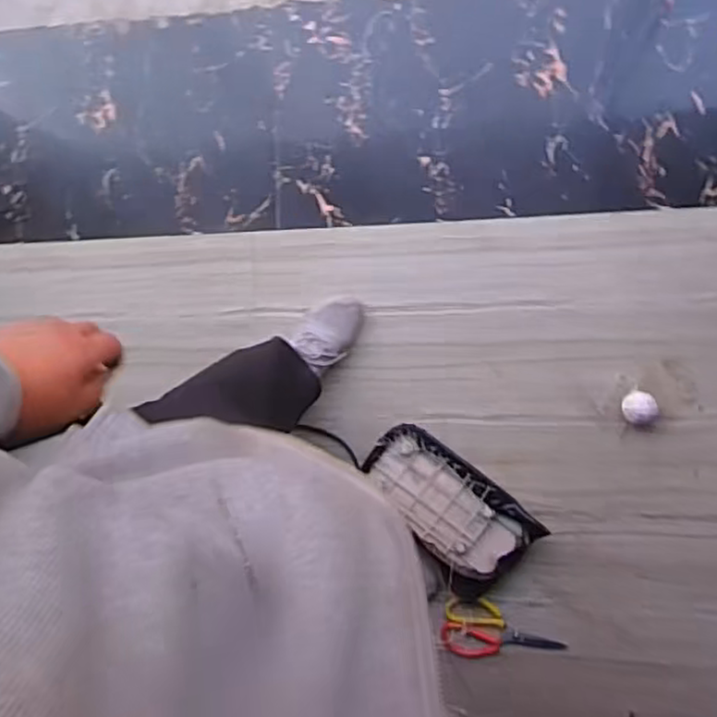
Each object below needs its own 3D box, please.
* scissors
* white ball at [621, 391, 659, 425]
[{"bbox_3d":[0.249,0.480,1.198,0.214,0.017,0.102,14,93,-5],"label":"scissors"},{"bbox_3d":[0.465,0.081,1.149,0.054,0.050,0.052,1,94,10],"label":"white ball"}]

